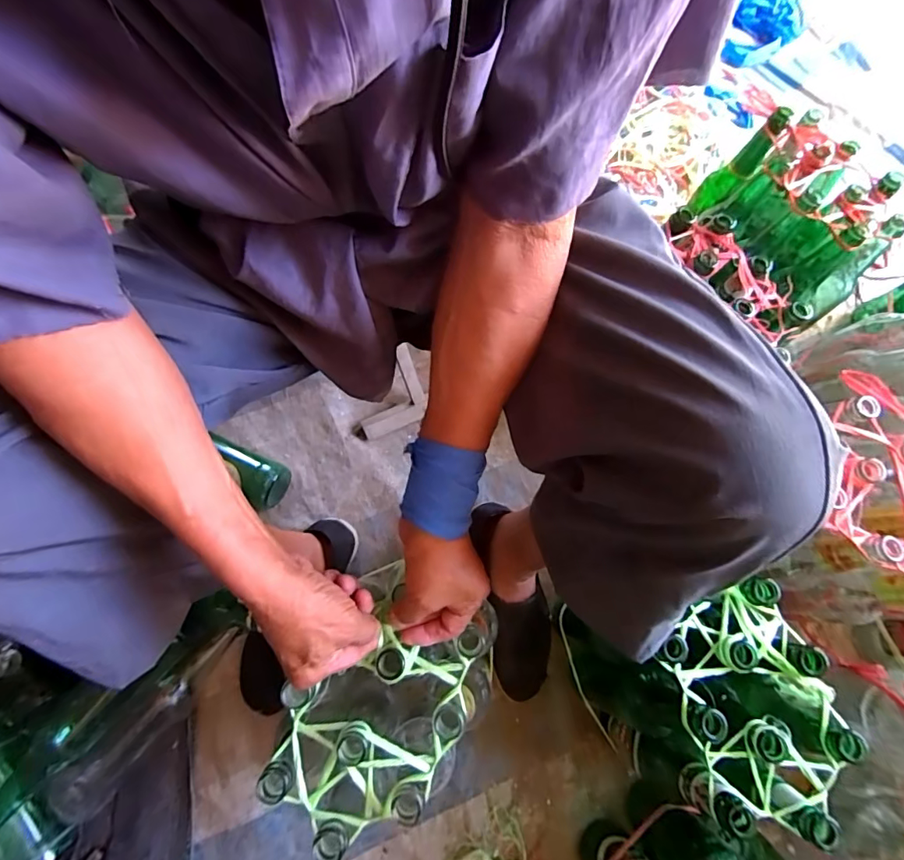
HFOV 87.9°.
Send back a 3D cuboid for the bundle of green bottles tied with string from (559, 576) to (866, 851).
[{"bbox_3d":[0.257,0.281,0.508,0.177,0.216,0.202,-17,74,-8],"label":"bundle of green bottles tied with string"}]

